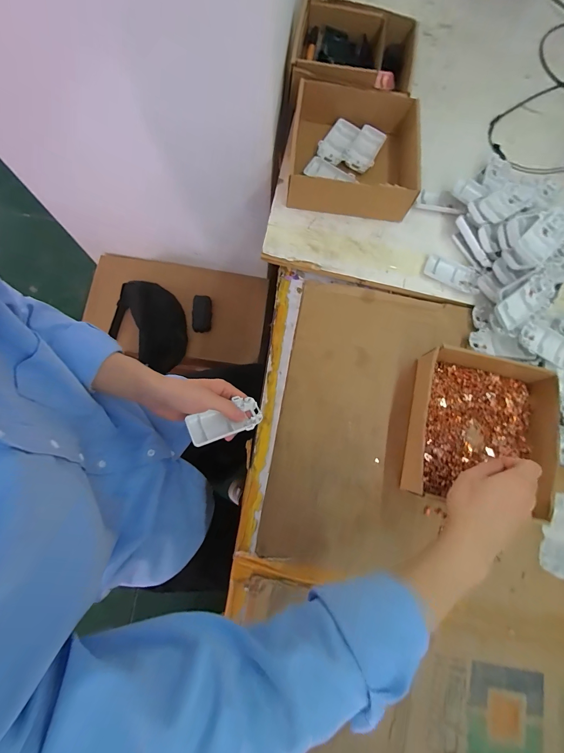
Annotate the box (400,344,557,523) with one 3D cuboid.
[{"bbox_3d":[0.283,0.079,0.456,0.195,0.065,0.199,14,78,1],"label":"box"}]

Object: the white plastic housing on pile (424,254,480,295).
[{"bbox_3d":[0.290,-0.175,0.542,0.093,0.009,0.044,25,79,4],"label":"white plastic housing on pile"}]

